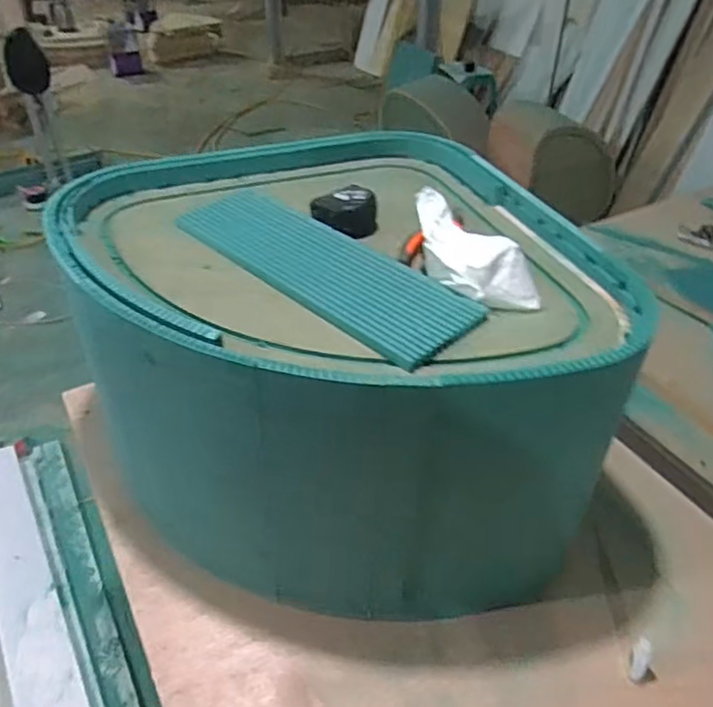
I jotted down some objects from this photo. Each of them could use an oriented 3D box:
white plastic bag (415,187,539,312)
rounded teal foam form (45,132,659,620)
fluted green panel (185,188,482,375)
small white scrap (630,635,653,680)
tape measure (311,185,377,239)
[{"bbox_3d":[0.121,-0.110,0.698,0.069,0.054,0.177,-32,69,-33],"label":"white plastic bag"},{"bbox_3d":[-0.039,0.008,0.863,0.581,0.383,0.599,-14,42,-18],"label":"rounded teal foam form"},{"bbox_3d":[-0.048,-0.105,0.738,0.397,0.016,0.125,32,48,32],"label":"fluted green panel"},{"bbox_3d":[0.330,0.359,0.742,0.019,0.056,0.016,14,15,15],"label":"small white scrap"},{"bbox_3d":[-0.016,-0.185,0.815,0.079,0.042,0.067,27,46,29],"label":"tape measure"}]

